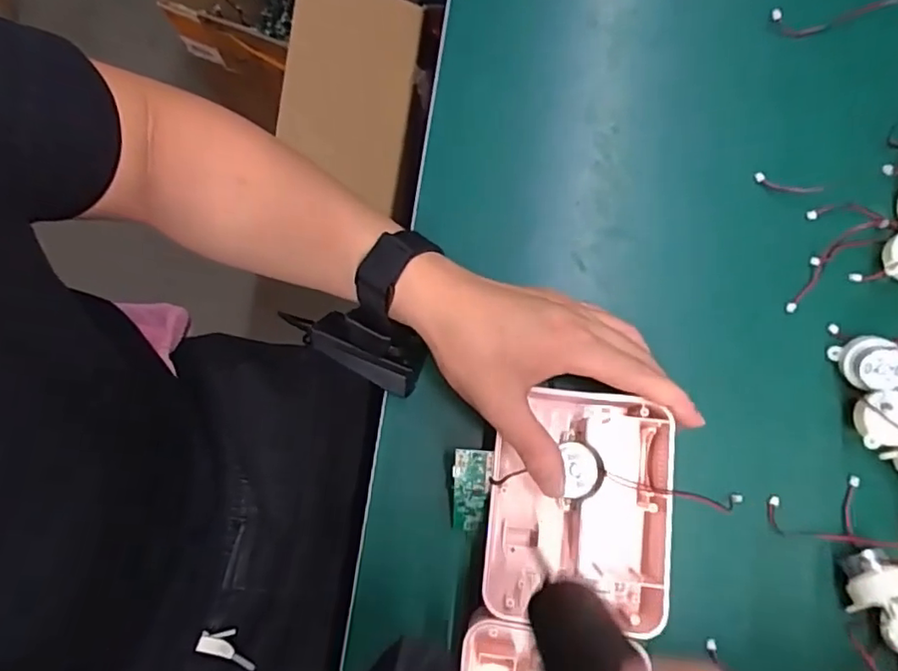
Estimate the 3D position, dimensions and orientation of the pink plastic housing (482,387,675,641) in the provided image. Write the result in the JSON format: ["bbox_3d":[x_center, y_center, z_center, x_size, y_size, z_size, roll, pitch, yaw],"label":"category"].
[{"bbox_3d":[0.076,0.100,0.350,0.102,0.046,0.128,4,79,1],"label":"pink plastic housing"}]

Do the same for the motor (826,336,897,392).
[{"bbox_3d":[0.256,0.017,0.364,0.033,0.025,0.033,-29,81,25],"label":"motor"}]

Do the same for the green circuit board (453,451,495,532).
[{"bbox_3d":[0.012,0.095,0.355,0.021,0.010,0.067,6,122,2],"label":"green circuit board"}]

